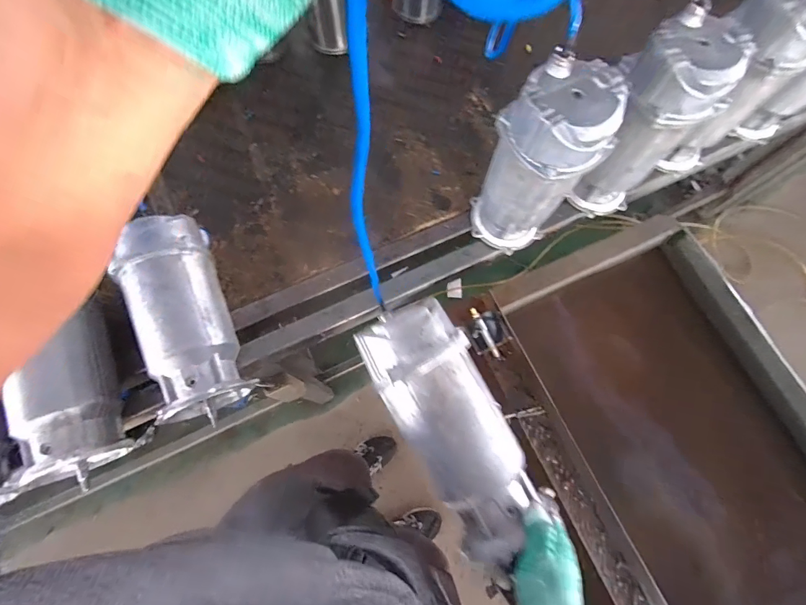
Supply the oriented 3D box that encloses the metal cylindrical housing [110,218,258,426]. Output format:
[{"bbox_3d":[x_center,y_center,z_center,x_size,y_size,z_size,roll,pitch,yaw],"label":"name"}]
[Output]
[{"bbox_3d":[-0.327,0.019,0.576,0.112,0.130,0.289,-24,74,-9],"label":"metal cylindrical housing"}]

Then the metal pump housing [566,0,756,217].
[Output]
[{"bbox_3d":[0.372,-0.268,0.608,0.137,0.290,0.116,42,75,11],"label":"metal pump housing"}]

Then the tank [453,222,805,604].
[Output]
[{"bbox_3d":[0.458,0.294,0.715,0.530,0.298,0.751,-17,73,-7],"label":"tank"}]

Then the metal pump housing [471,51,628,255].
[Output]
[{"bbox_3d":[0.197,-0.190,0.578,0.116,0.310,0.112,1,72,-2],"label":"metal pump housing"}]

